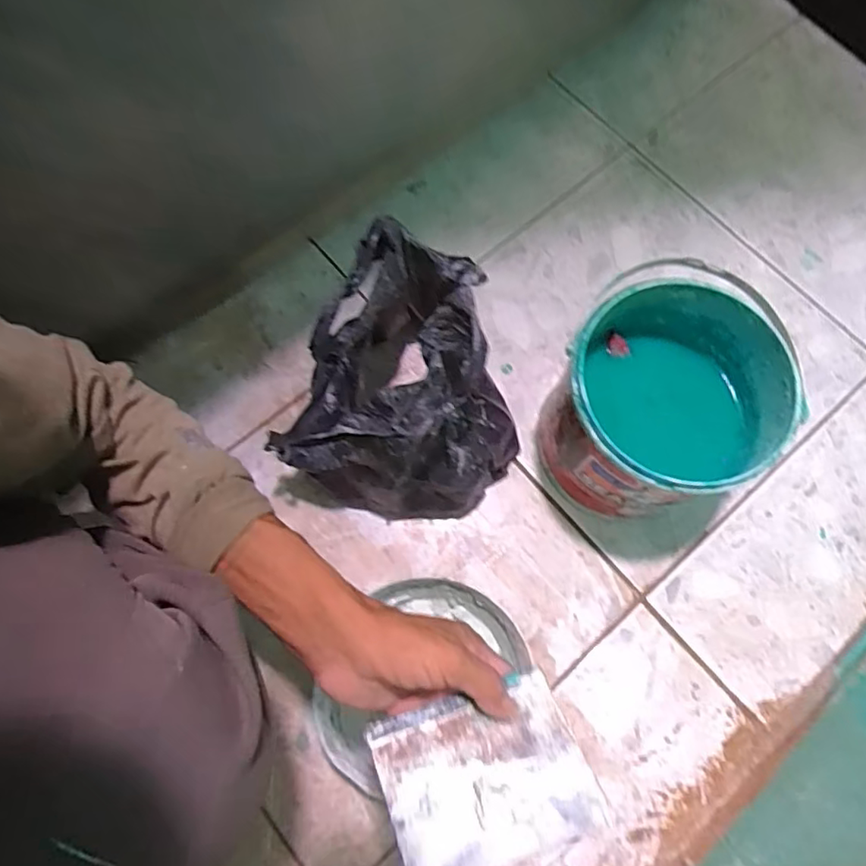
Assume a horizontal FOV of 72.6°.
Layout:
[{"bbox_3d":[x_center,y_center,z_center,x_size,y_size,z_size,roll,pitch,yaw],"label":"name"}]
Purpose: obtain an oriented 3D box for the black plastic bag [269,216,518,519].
[{"bbox_3d":[-0.007,-0.032,0.554,0.193,0.215,0.230,31,76,8],"label":"black plastic bag"}]

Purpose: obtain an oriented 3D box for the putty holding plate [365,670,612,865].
[{"bbox_3d":[0.031,0.198,0.342,0.116,0.005,0.091,-11,46,-17],"label":"putty holding plate"}]

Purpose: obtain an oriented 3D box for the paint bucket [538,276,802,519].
[{"bbox_3d":[0.205,-0.019,0.558,0.183,0.181,0.174,0,73,-1],"label":"paint bucket"}]

